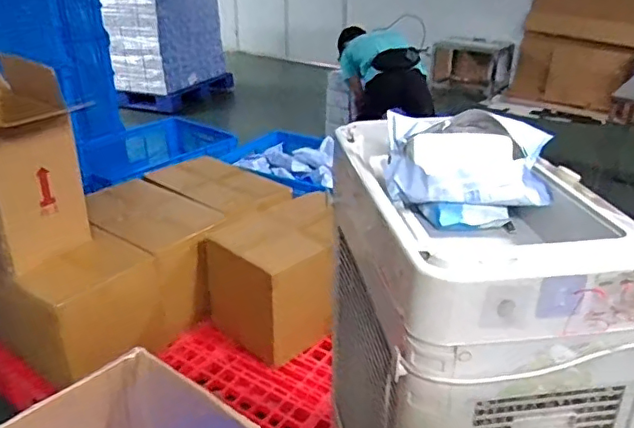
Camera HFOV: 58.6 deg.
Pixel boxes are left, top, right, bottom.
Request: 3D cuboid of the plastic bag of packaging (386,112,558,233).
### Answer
[{"bbox_3d":[0.242,-0.075,0.938,0.257,0.143,0.171,3,27,5],"label":"plastic bag of packaging"}]

